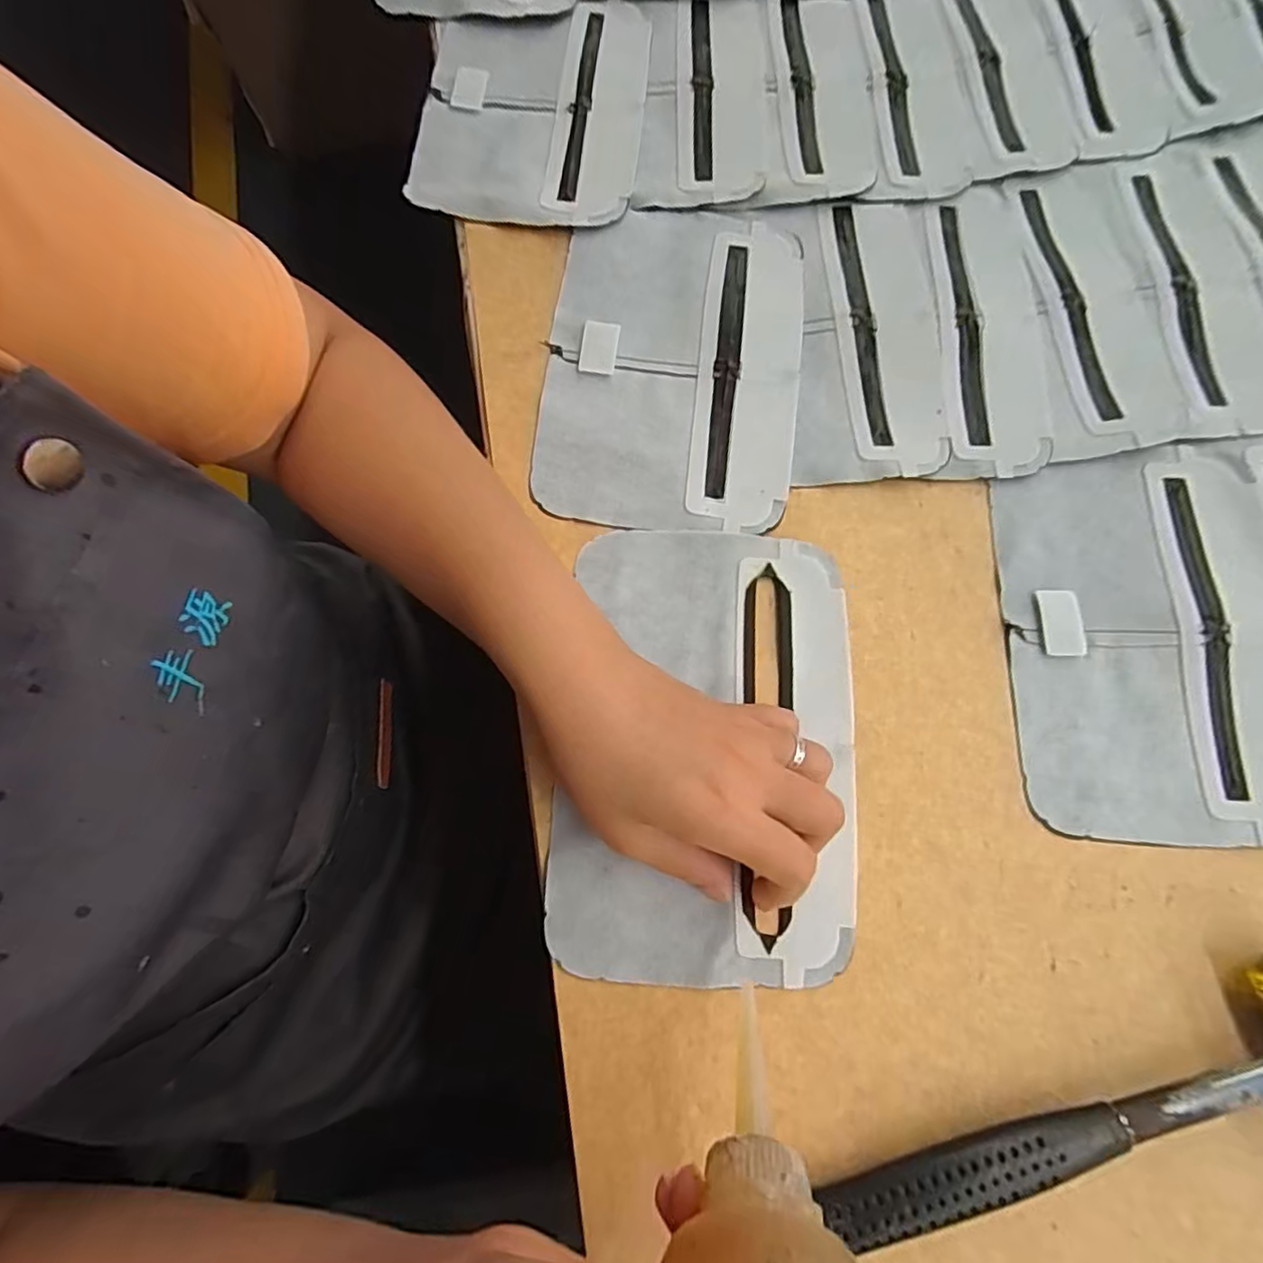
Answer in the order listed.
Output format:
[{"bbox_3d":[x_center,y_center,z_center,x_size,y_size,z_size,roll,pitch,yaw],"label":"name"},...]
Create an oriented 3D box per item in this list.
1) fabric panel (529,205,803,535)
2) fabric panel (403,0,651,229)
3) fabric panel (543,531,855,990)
[{"bbox_3d":[0.022,-0.145,0.329,0.129,0.007,0.189,6,75,2],"label":"fabric panel"},{"bbox_3d":[-0.058,-0.320,0.375,0.128,0.014,0.186,4,74,1],"label":"fabric panel"},{"bbox_3d":[0.034,0.048,0.281,0.129,0.009,0.196,3,74,2],"label":"fabric panel"}]

